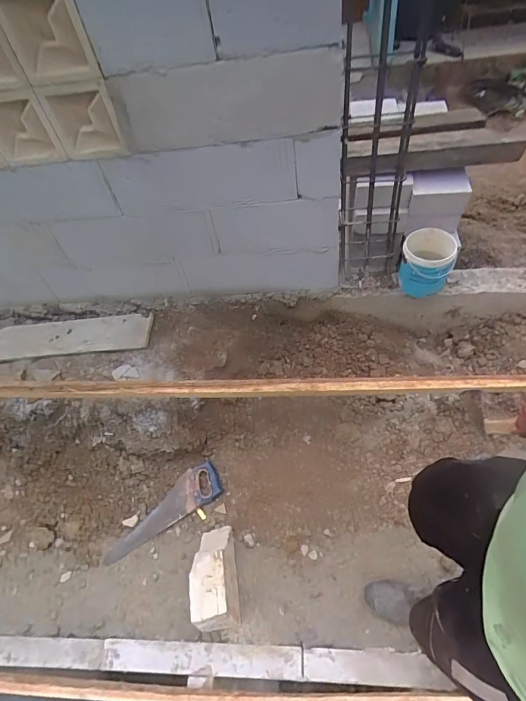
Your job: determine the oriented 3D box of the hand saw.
[{"bbox_3d":[-0.346,0.573,1.361,0.452,0.029,0.124,-37,59,-8],"label":"hand saw"}]

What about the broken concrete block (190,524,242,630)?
[{"bbox_3d":[-0.139,0.657,1.151,0.107,0.196,0.273,-11,52,1],"label":"broken concrete block"}]

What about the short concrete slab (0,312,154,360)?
[{"bbox_3d":[-0.765,-0.064,1.586,0.622,0.036,0.163,-4,53,0],"label":"short concrete slab"}]

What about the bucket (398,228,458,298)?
[{"bbox_3d":[0.630,-0.341,1.502,0.186,0.167,0.229,16,57,20],"label":"bucket"}]

